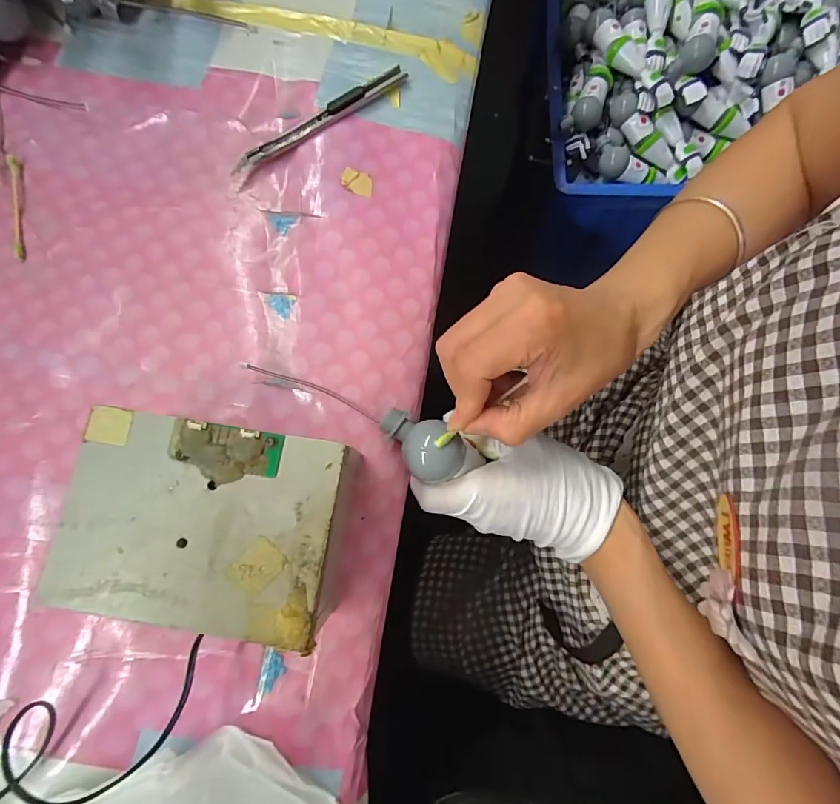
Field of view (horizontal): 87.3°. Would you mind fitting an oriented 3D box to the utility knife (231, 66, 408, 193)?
[{"bbox_3d":[-0.068,-0.191,0.298,0.139,0.009,0.017,-38,82,-7],"label":"utility knife"}]

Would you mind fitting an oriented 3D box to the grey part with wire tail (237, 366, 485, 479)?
[{"bbox_3d":[-0.032,0.010,0.265,0.142,0.041,0.032,26,80,5],"label":"grey part with wire tail"}]

